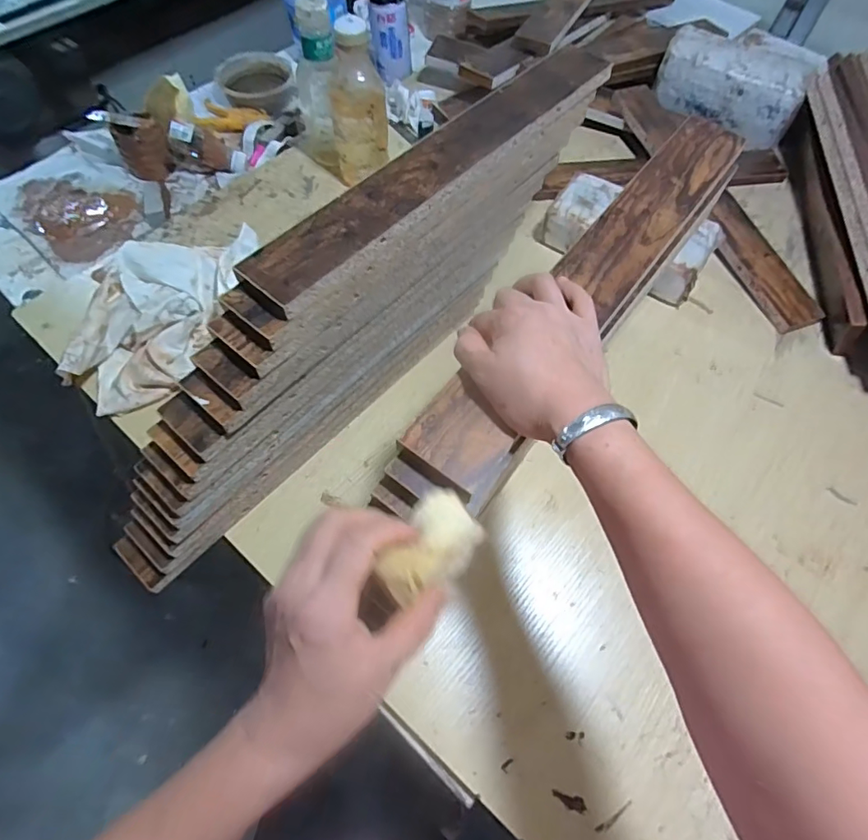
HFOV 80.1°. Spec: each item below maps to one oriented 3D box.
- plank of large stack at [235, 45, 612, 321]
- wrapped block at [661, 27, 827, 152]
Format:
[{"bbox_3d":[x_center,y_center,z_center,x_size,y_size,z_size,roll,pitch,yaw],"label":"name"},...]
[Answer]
[{"bbox_3d":[0.013,-0.243,0.469,0.064,0.013,0.445,38,67,17],"label":"plank of large stack"},{"bbox_3d":[0.462,-0.525,0.810,0.210,0.114,0.097,25,63,10],"label":"wrapped block"}]

